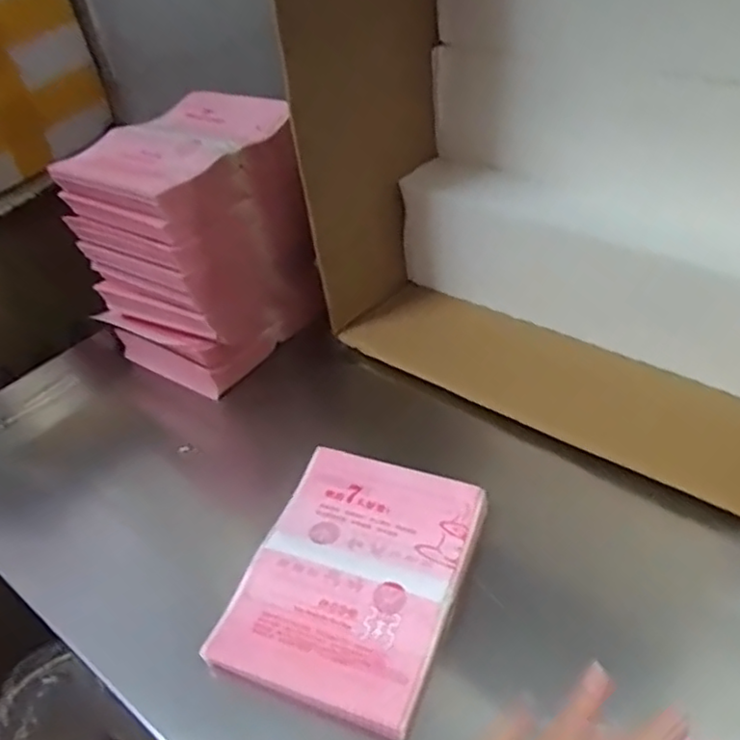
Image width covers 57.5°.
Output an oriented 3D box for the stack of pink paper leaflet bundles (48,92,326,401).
[{"bbox_3d":[-0.144,-0.113,0.589,0.142,0.186,0.163,17,47,26],"label":"stack of pink paper leaflet bundles"}]

